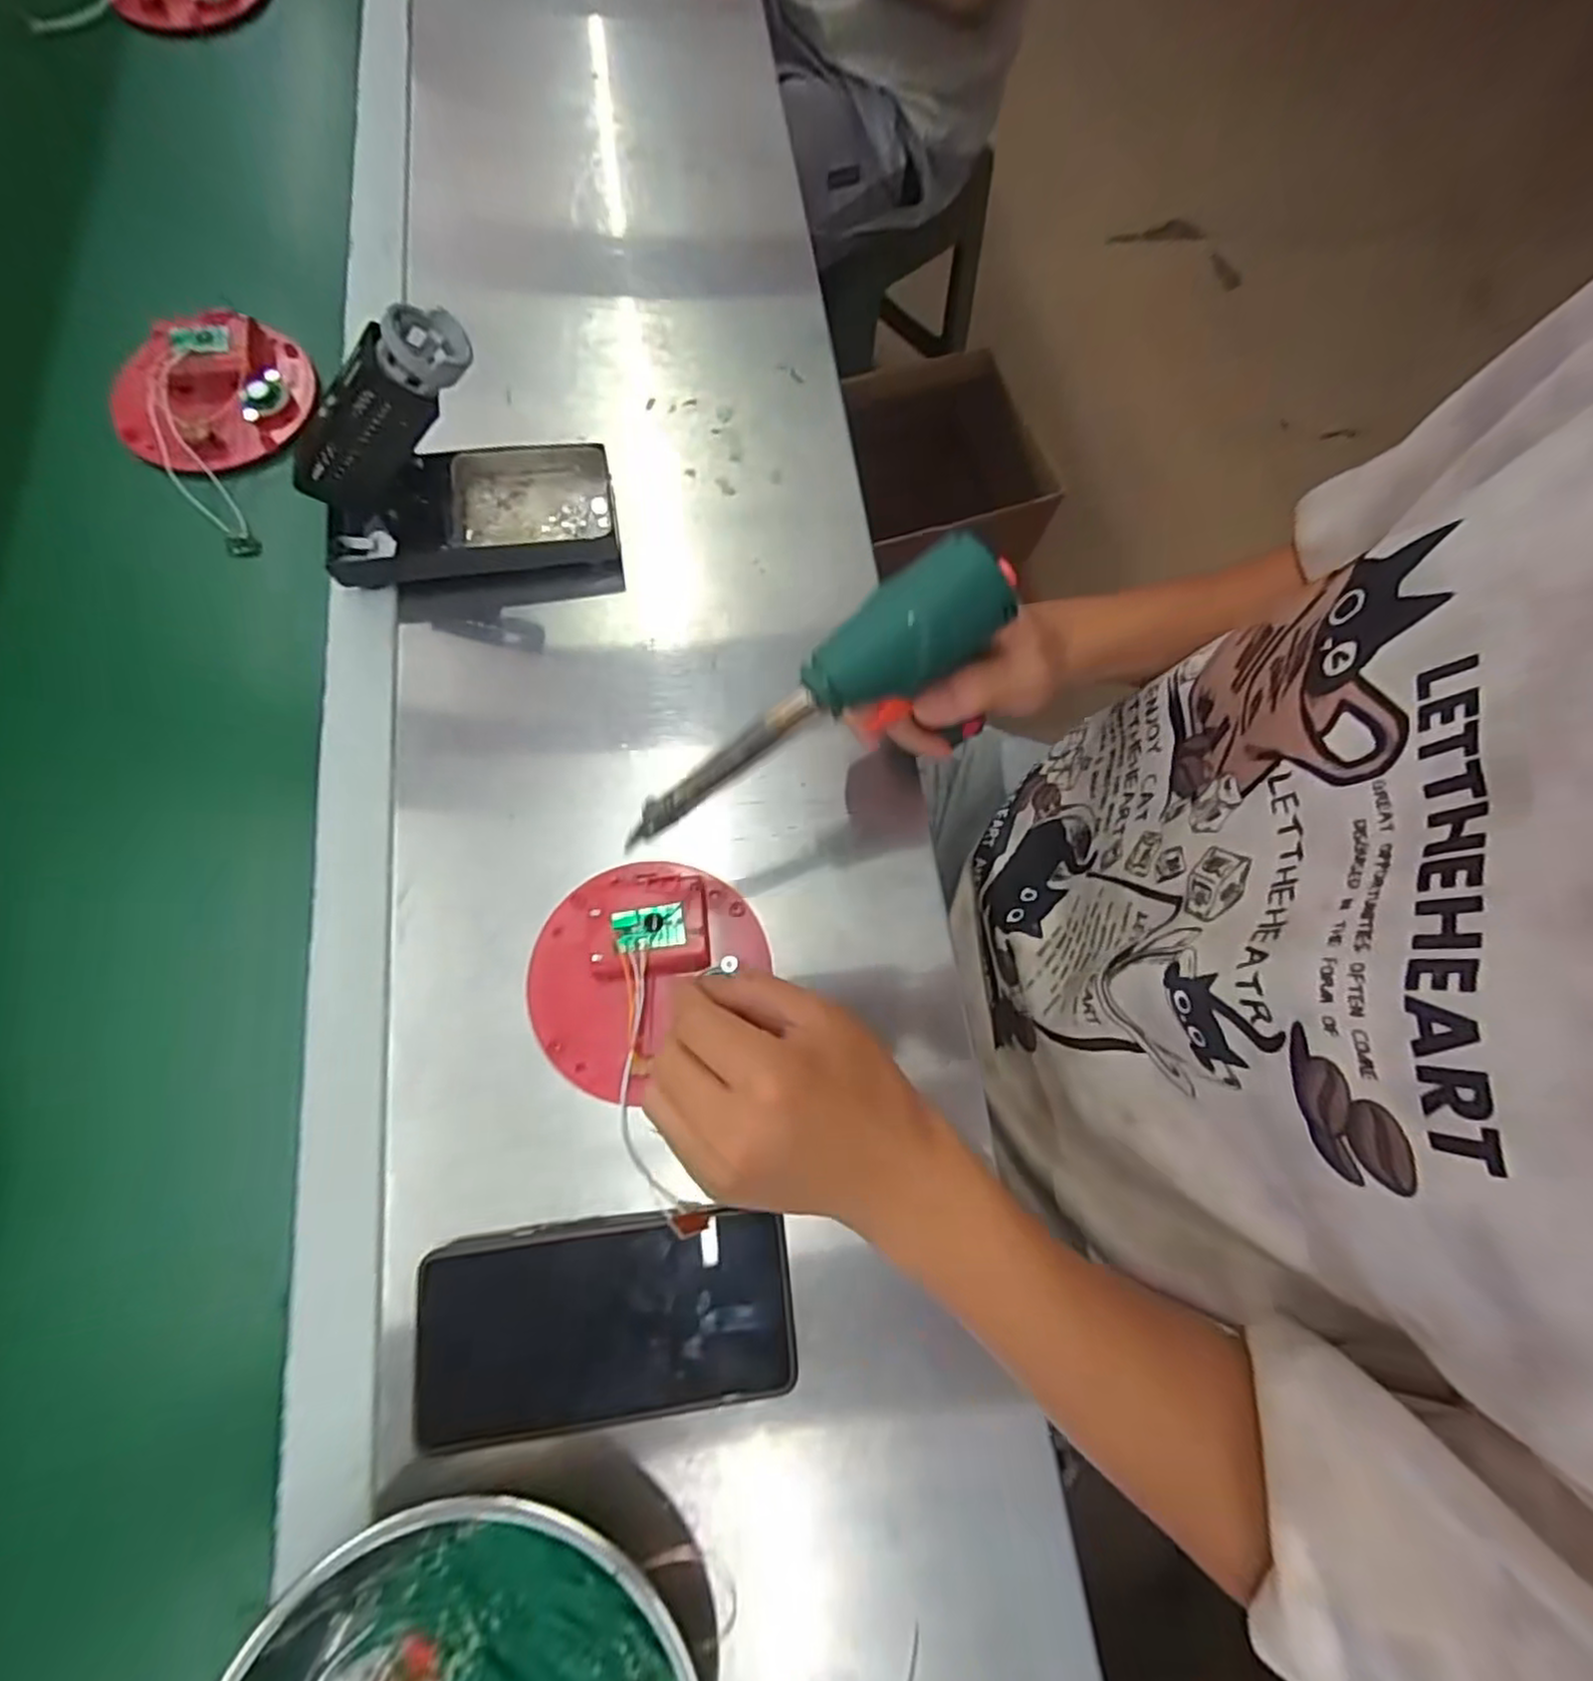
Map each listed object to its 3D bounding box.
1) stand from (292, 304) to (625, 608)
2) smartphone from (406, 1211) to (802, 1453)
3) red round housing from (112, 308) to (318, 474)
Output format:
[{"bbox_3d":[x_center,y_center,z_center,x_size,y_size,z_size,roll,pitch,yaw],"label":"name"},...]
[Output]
[{"bbox_3d":[-0.190,-0.213,0.391,0.164,0.127,0.081,-4,73,-7],"label":"stand"},{"bbox_3d":[-0.082,0.213,0.316,0.158,0.009,0.079,-4,70,-9],"label":"smartphone"},{"bbox_3d":[-0.383,-0.295,0.465,0.121,0.032,0.110,1,73,-3],"label":"red round housing"}]

